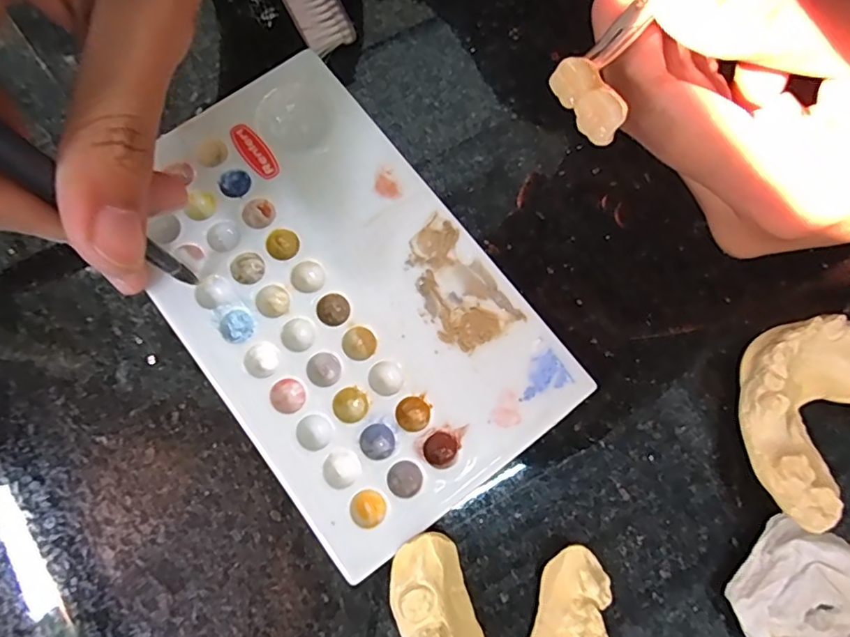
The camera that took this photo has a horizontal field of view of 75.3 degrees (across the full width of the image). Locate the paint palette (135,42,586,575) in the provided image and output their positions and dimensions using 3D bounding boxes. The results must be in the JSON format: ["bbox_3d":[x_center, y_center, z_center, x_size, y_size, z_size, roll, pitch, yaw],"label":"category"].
[{"bbox_3d":[-0.030,-0.009,0.181,0.091,0.012,0.149,-37,80,-10],"label":"paint palette"}]

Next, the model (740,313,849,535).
[{"bbox_3d":[0.124,0.025,0.170,0.064,0.028,0.049,-29,79,-8],"label":"model"}]

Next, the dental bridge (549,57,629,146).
[{"bbox_3d":[0.033,-0.044,0.112,0.007,0.006,0.019,-26,76,-8],"label":"dental bridge"}]

